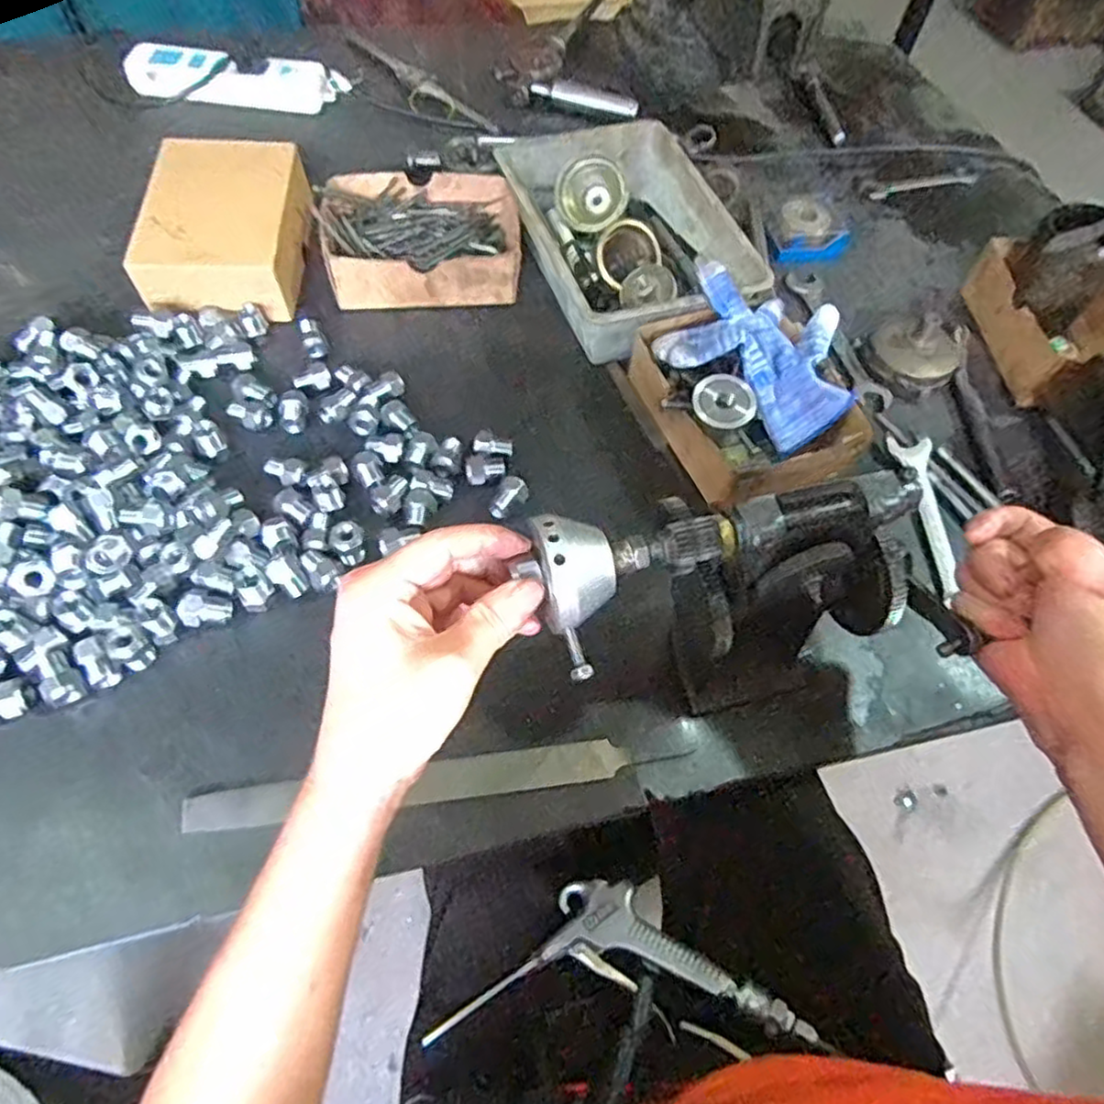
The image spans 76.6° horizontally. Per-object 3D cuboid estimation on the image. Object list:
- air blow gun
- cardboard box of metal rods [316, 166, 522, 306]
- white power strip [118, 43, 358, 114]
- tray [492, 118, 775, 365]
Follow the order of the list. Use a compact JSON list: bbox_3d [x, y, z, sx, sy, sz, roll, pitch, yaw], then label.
[{"bbox_3d":[0.047,0.286,0.472,0.235,0.019,0.109,3,59,14],"label":"air blow gun"},{"bbox_3d":[-0.118,-0.286,0.640,0.173,0.054,0.137,-6,61,-8],"label":"cardboard box of metal rods"},{"bbox_3d":[-0.342,-0.512,0.757,0.226,0.035,0.050,3,60,-2],"label":"white power strip"},{"bbox_3d":[0.062,-0.288,0.644,0.169,0.071,0.251,-17,63,-13],"label":"tray"}]

